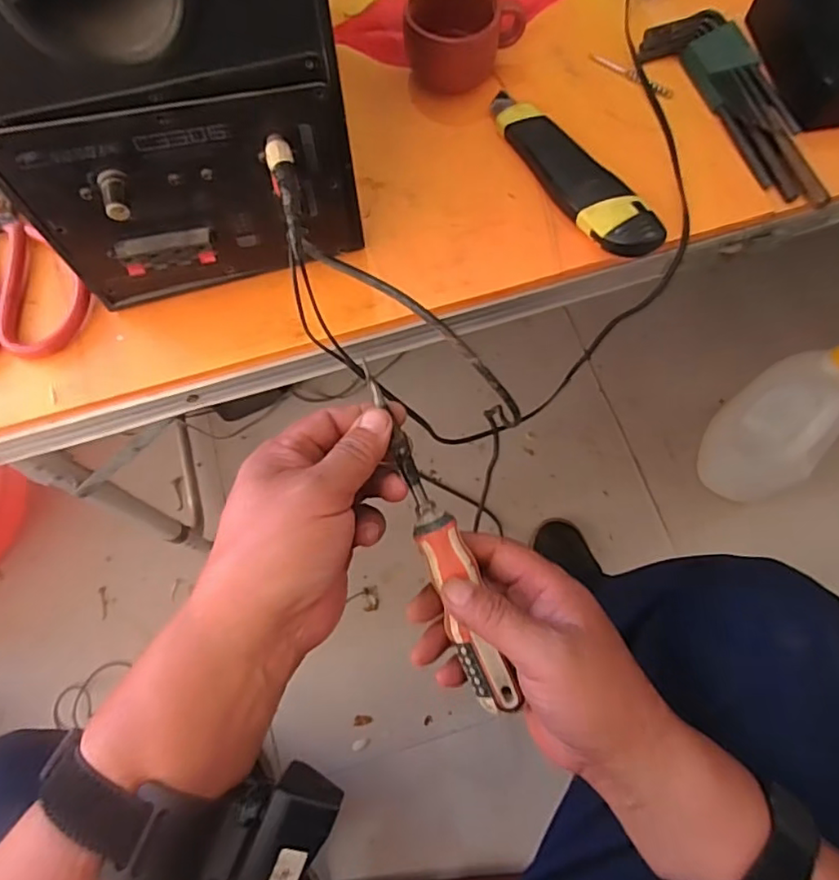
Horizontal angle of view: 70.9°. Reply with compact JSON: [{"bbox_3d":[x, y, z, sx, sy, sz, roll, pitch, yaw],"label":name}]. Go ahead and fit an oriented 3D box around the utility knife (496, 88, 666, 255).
[{"bbox_3d":[0.097,-0.179,0.391,0.037,0.021,0.157,-33,74,-10],"label":"utility knife"}]

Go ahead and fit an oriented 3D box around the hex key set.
[{"bbox_3d":[0.224,-0.233,0.404,0.050,0.024,0.175,-27,73,-8],"label":"hex key set"}]

